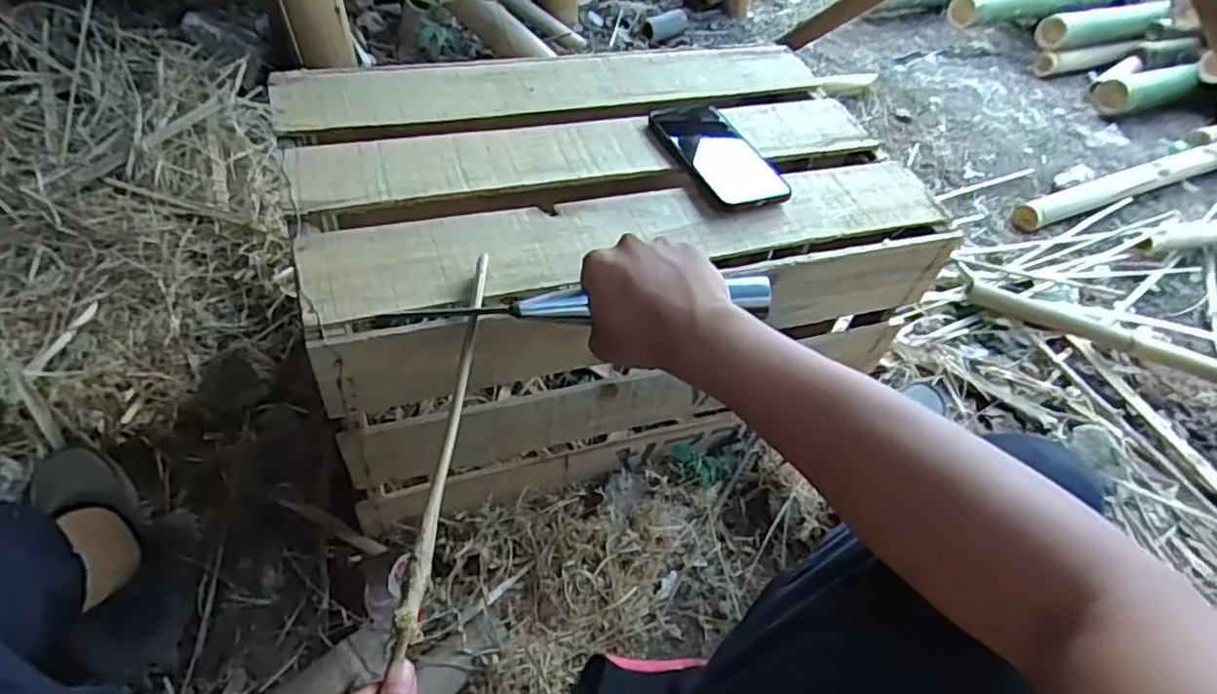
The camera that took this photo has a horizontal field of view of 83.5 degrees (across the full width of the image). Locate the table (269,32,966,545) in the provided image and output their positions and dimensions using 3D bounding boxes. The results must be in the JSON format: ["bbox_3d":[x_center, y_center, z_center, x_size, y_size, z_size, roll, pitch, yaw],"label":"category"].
[{"bbox_3d":[-0.010,-0.090,0.762,0.573,0.307,0.342,-11,51,-16],"label":"table"}]

